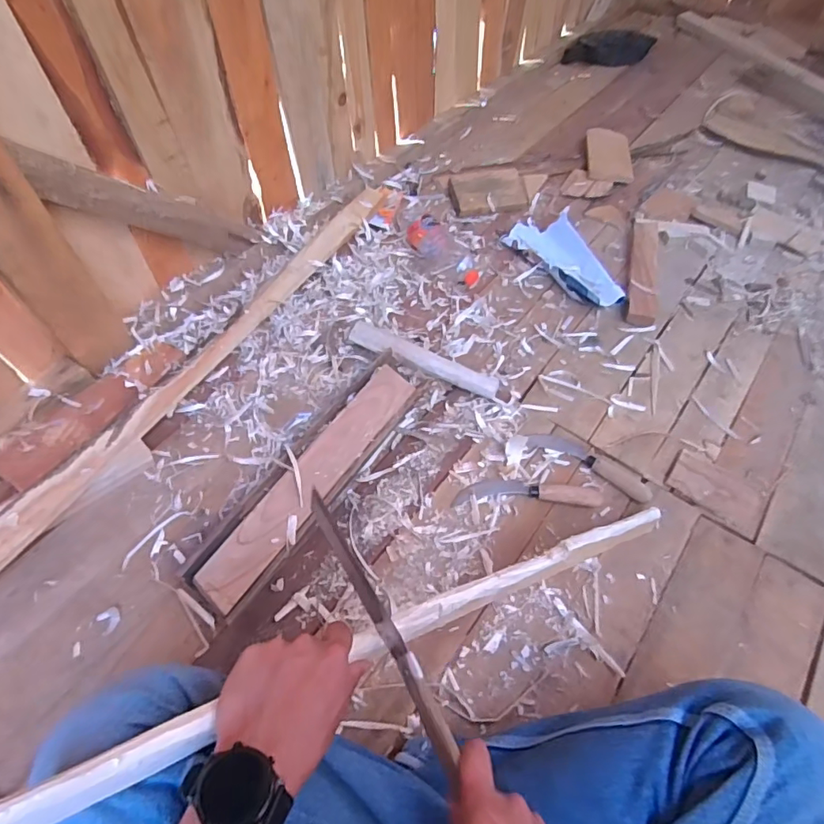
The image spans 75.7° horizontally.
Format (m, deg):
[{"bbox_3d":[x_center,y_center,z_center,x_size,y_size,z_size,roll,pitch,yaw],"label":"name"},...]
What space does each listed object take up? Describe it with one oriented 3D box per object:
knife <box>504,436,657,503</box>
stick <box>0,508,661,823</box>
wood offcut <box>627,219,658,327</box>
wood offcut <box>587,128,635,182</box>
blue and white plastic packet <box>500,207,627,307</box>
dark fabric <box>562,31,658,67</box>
[{"bbox_3d":[0.246,0.067,0.779,0.210,0.028,0.071,15,57,7],"label":"knife"},{"bbox_3d":[0.034,0.184,0.493,0.668,0.025,0.026,-10,55,-36],"label":"stick"},{"bbox_3d":[0.449,-0.279,1.027,0.049,0.033,0.299,14,57,7],"label":"wood offcut"},{"bbox_3d":[0.454,-0.597,1.233,0.095,0.034,0.203,5,57,1],"label":"wood offcut"},{"bbox_3d":[0.298,-0.298,1.018,0.115,0.044,0.275,-30,63,-20],"label":"blue and white plastic packet"},{"bbox_3d":[0.579,-1.074,1.554,0.257,0.069,0.065,4,57,0],"label":"dark fabric"}]

